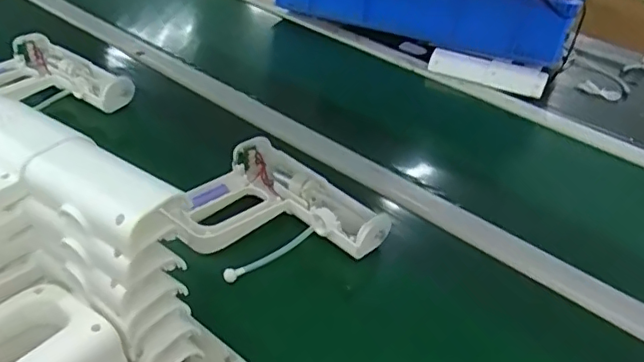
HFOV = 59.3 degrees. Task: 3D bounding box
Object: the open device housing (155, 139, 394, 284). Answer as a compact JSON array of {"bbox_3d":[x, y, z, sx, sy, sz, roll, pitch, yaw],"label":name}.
[{"bbox_3d":[-0.059,0.038,0.649,0.180,0.048,0.205,-27,48,-37],"label":"open device housing"}]

